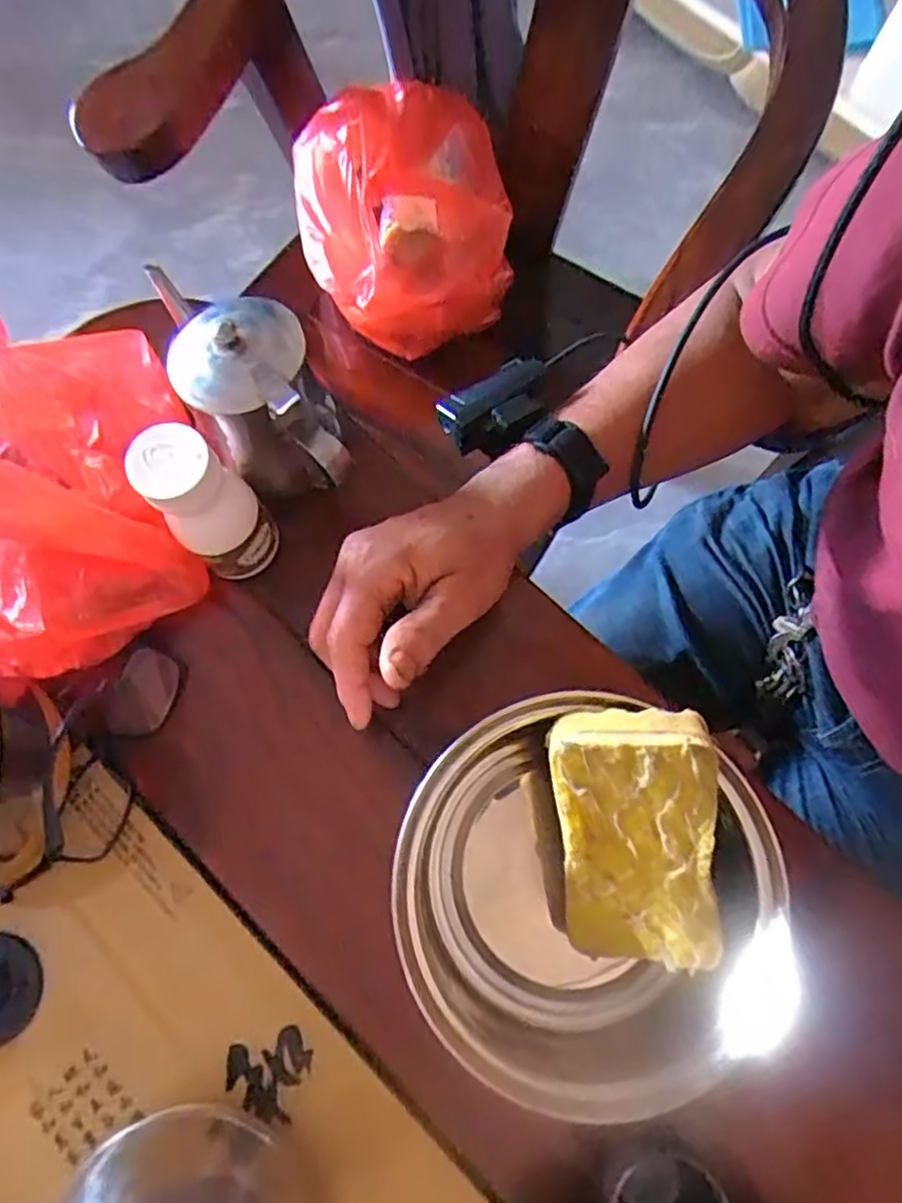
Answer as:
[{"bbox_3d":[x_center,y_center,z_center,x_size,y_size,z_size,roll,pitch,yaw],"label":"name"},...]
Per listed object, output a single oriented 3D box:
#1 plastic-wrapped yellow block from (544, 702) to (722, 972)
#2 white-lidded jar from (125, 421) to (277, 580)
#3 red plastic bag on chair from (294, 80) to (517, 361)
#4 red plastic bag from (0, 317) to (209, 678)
[{"bbox_3d":[0.083,0.106,0.301,0.064,0.032,0.108,-3,105,18],"label":"plastic-wrapped yellow block"},{"bbox_3d":[-0.132,-0.051,0.372,0.045,0.104,0.045,0,75,-1],"label":"white-lidded jar"},{"bbox_3d":[-0.049,-0.372,0.666,0.188,0.160,0.161,-22,76,-6],"label":"red plastic bag on chair"},{"bbox_3d":[-0.251,-0.065,0.356,0.205,0.117,0.188,-30,77,-8],"label":"red plastic bag"}]

